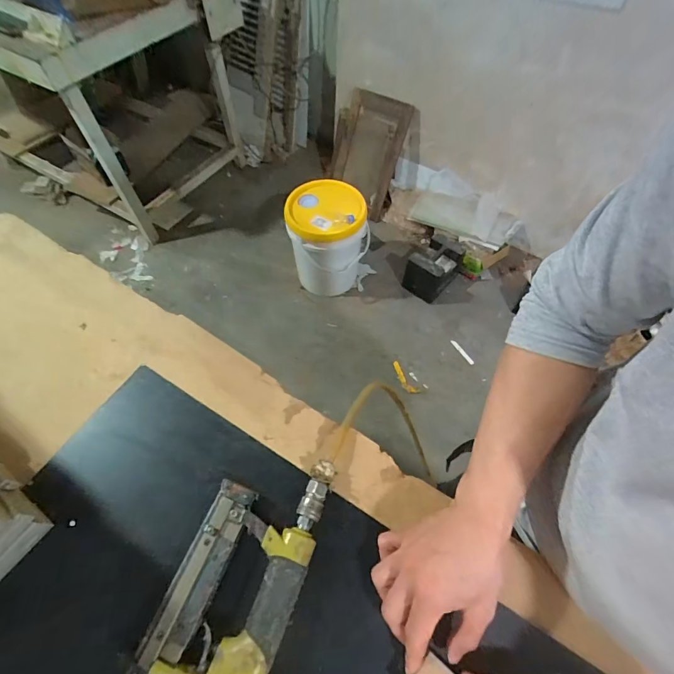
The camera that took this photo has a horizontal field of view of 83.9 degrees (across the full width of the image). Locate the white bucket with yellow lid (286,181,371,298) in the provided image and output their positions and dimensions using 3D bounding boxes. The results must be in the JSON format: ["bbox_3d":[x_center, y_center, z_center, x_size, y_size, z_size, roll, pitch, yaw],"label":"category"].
[{"bbox_3d":[-0.045,-0.396,1.542,0.282,0.396,0.299,-5,59,-3],"label":"white bucket with yellow lid"}]

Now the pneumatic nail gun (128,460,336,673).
[{"bbox_3d":[-0.096,0.236,0.370,0.129,0.044,0.231,11,61,6],"label":"pneumatic nail gun"}]

